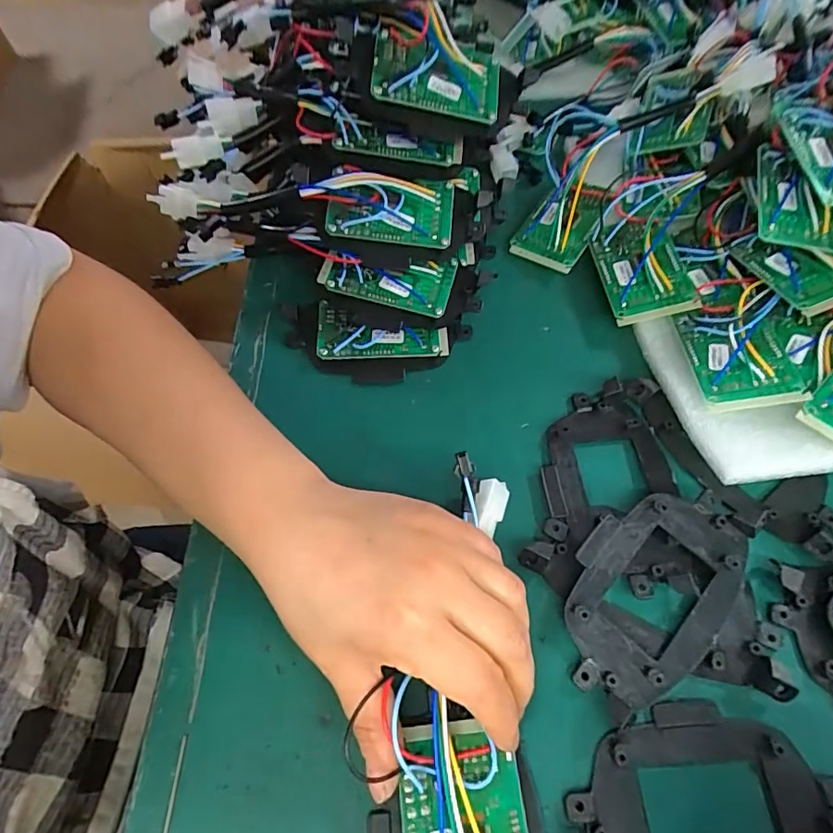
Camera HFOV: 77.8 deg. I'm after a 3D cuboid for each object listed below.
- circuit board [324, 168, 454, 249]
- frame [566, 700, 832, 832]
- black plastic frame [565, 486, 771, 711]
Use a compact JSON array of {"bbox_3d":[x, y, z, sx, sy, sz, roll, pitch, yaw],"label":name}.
[{"bbox_3d":[-0.016,-0.130,0.318,0.076,0.011,0.044,8,88,-5],"label":"circuit board"},{"bbox_3d":[0.122,0.158,0.212,0.121,0.014,0.067,-2,60,0],"label":"frame"},{"bbox_3d":[0.116,0.081,0.251,0.070,0.013,0.112,36,67,19],"label":"black plastic frame"}]

